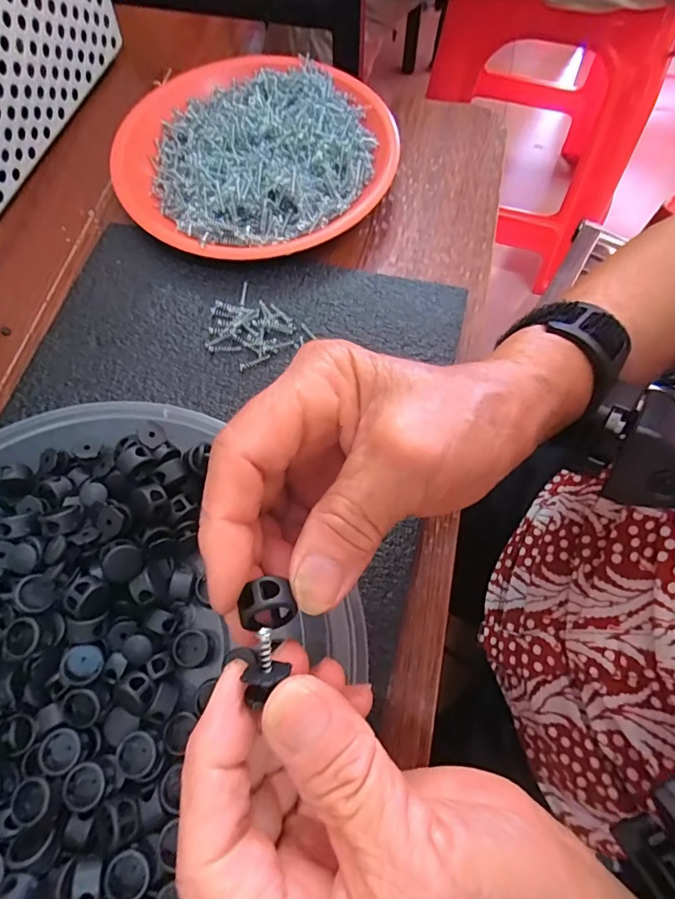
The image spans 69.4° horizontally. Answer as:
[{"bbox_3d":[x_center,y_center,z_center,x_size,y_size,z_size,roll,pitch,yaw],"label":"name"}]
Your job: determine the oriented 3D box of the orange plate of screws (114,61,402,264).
[{"bbox_3d":[-0.056,-0.207,0.348,0.189,0.033,0.175,-1,67,2],"label":"orange plate of screws"}]

